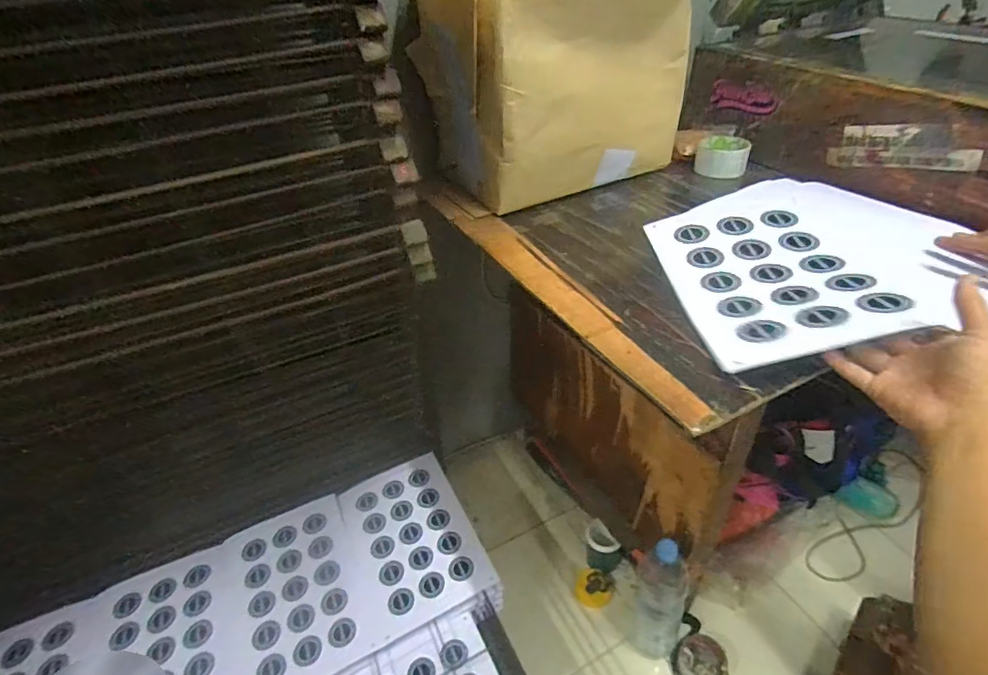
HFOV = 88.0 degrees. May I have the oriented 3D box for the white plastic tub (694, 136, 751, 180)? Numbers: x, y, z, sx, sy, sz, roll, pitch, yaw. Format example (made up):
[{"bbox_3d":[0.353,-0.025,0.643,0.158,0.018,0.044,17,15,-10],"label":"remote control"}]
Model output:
[{"bbox_3d":[0.386,-0.306,0.867,0.083,0.043,0.084,9,40,18],"label":"white plastic tub"}]

